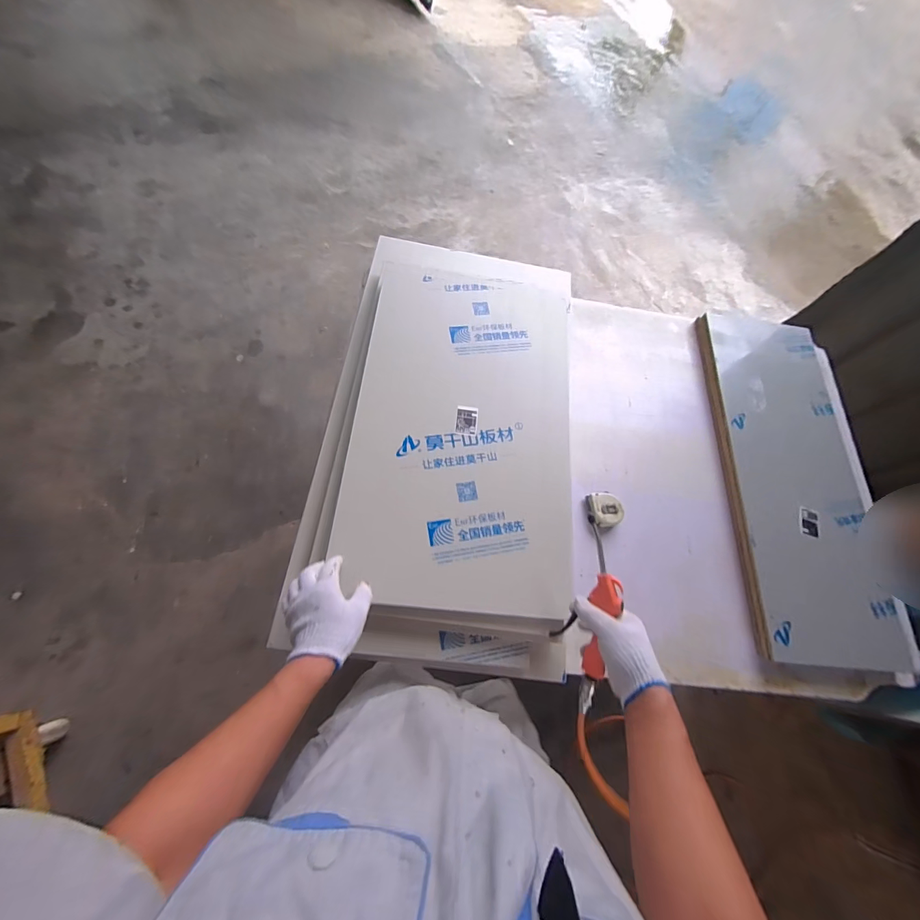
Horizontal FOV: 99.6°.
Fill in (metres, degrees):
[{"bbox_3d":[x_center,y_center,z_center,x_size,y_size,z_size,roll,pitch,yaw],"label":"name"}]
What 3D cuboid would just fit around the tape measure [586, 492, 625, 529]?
[{"bbox_3d":[0.292,0.100,0.774,0.076,0.028,0.070,7,69,-3],"label":"tape measure"}]

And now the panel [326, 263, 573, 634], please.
[{"bbox_3d":[0.008,-0.078,0.724,0.392,0.025,0.699,6,69,-4],"label":"panel"}]

